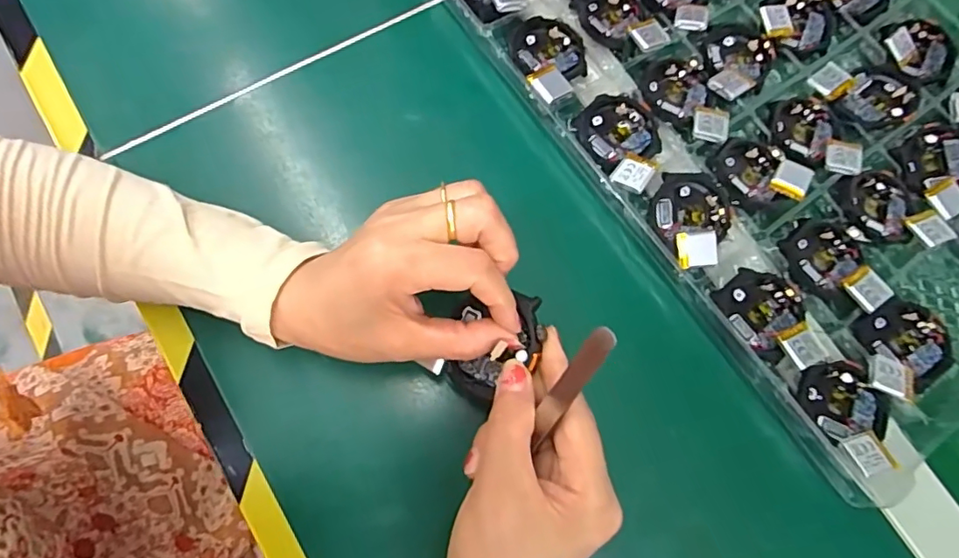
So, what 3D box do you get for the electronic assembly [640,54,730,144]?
[{"bbox_3d":[0.133,-0.116,0.355,0.044,0.019,0.068,-6,76,-6],"label":"electronic assembly"}]

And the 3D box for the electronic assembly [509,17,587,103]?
[{"bbox_3d":[0.047,-0.144,0.349,0.046,0.019,0.067,-13,77,-8],"label":"electronic assembly"}]

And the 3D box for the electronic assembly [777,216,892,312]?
[{"bbox_3d":[0.221,-0.010,0.333,0.043,0.016,0.063,-43,83,-13],"label":"electronic assembly"}]

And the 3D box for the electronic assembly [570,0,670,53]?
[{"bbox_3d":[0.095,-0.172,0.366,0.046,0.017,0.058,-20,78,-9],"label":"electronic assembly"}]

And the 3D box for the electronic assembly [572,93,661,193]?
[{"bbox_3d":[0.092,-0.088,0.337,0.048,0.015,0.067,-23,79,-10],"label":"electronic assembly"}]

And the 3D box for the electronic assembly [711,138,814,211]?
[{"bbox_3d":[0.178,-0.065,0.348,0.056,0.014,0.046,37,76,5],"label":"electronic assembly"}]

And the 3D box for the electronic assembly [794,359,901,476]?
[{"bbox_3d":[0.210,0.074,0.304,0.046,0.021,0.057,-35,81,-12],"label":"electronic assembly"}]

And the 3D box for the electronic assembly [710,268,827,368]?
[{"bbox_3d":[0.171,0.023,0.317,0.039,0.020,0.061,-36,81,-12],"label":"electronic assembly"}]

